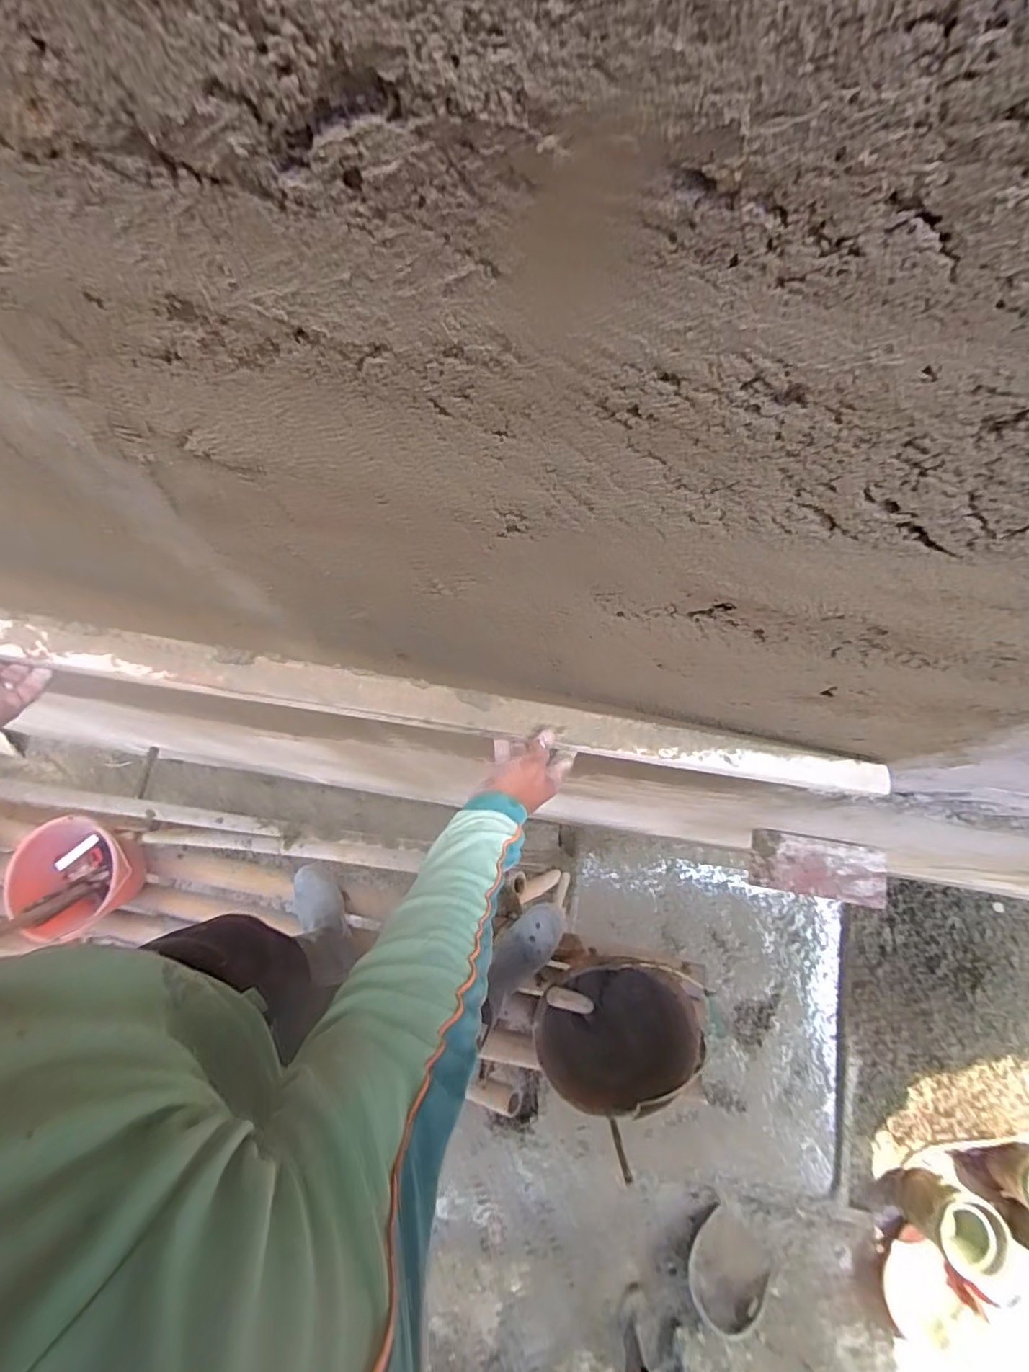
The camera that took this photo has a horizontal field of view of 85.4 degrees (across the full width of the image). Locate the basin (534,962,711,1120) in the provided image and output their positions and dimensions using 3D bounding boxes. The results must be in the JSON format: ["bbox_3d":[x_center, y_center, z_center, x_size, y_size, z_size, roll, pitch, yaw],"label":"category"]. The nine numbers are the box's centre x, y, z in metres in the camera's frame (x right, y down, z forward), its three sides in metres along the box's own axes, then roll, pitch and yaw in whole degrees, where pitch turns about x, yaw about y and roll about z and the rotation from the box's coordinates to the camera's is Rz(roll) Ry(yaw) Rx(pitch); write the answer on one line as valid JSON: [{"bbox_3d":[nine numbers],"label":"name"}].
[{"bbox_3d":[0.200,0.653,1.063,0.303,0.127,0.235,-11,74,-3],"label":"basin"}]

